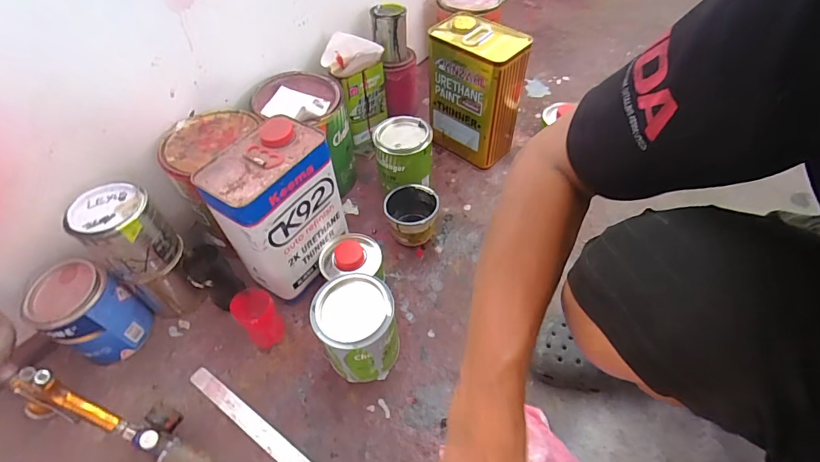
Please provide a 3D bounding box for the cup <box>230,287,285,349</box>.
[{"bbox_3d":[-0.222,0.136,0.635,0.053,0.100,0.060,-35,57,-23],"label":"cup"}]

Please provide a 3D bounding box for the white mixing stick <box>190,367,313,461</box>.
[{"bbox_3d":[-0.207,0.278,0.582,0.284,0.006,0.029,28,56,22],"label":"white mixing stick"}]

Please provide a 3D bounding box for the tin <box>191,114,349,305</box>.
[{"bbox_3d":[-0.194,-0.031,0.648,0.116,0.226,0.174,23,56,19],"label":"tin"}]

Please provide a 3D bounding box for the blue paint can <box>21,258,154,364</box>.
[{"bbox_3d":[-0.472,0.128,0.629,0.093,0.141,0.105,19,54,18],"label":"blue paint can"}]

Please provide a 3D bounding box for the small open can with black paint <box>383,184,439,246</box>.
[{"bbox_3d":[0.005,-0.025,0.757,0.089,0.087,0.093,-2,51,2],"label":"small open can with black paint"}]

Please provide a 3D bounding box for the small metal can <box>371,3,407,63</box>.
[{"bbox_3d":[-0.042,-0.410,0.878,0.068,0.095,0.074,-1,52,2],"label":"small metal can"}]

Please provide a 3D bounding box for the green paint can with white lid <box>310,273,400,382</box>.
[{"bbox_3d":[-0.072,0.142,0.593,0.106,0.139,0.101,-2,51,2],"label":"green paint can with white lid"}]

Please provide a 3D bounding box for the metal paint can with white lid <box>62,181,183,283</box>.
[{"bbox_3d":[-0.401,0.007,0.602,0.097,0.119,0.097,-1,52,2],"label":"metal paint can with white lid"}]

